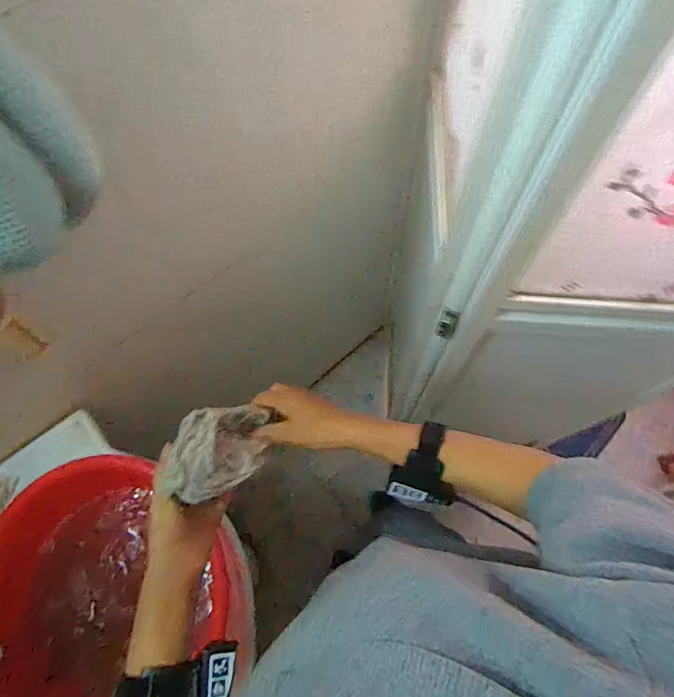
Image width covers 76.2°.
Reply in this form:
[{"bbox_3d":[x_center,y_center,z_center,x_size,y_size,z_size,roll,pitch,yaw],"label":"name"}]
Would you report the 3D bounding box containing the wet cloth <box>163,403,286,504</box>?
[{"bbox_3d":[-0.119,0.105,0.453,0.082,0.065,0.100,1,68,2],"label":"wet cloth"}]

